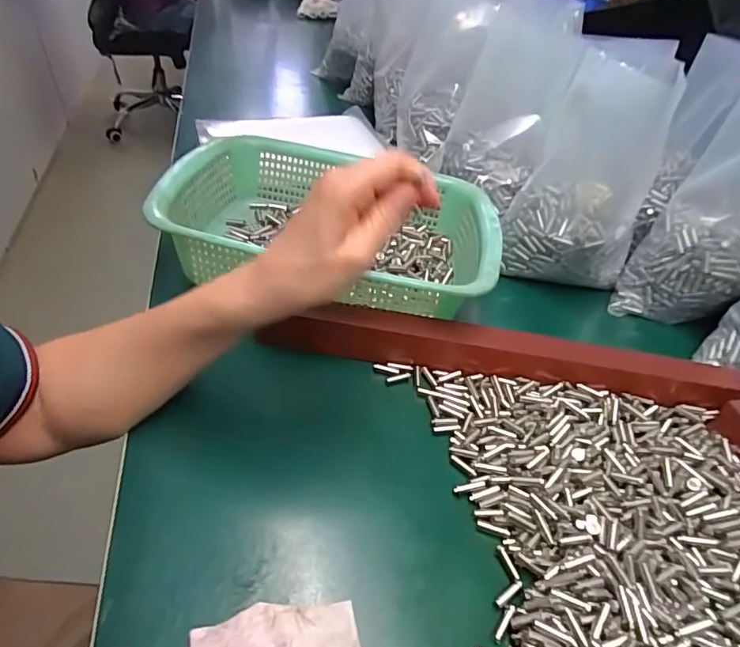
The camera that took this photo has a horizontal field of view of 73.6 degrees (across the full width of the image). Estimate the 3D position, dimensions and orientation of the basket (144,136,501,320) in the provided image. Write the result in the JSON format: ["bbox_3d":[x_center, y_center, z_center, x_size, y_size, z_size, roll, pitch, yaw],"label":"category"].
[{"bbox_3d":[-0.029,-0.092,0.477,0.292,0.092,0.219,8,43,1],"label":"basket"}]

